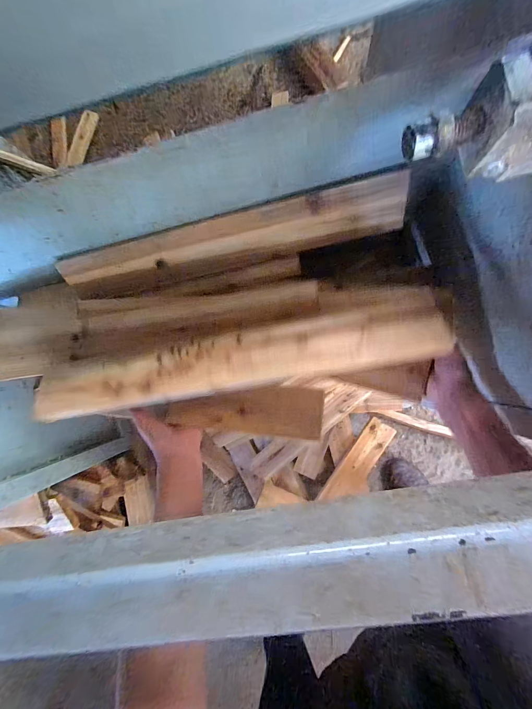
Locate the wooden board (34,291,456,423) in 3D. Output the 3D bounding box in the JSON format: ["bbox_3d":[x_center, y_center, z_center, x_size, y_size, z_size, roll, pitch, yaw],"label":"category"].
[{"bbox_3d":[-0.048,0.007,0.359,0.513,0.017,0.079,-11,67,7],"label":"wooden board"}]

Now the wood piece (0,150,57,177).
[{"bbox_3d":[-0.532,-0.421,0.650,0.014,0.152,0.023,17,109,8],"label":"wood piece"}]

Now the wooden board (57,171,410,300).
[{"bbox_3d":[-0.052,-0.153,0.413,0.487,0.023,0.070,-11,124,7],"label":"wooden board"}]

